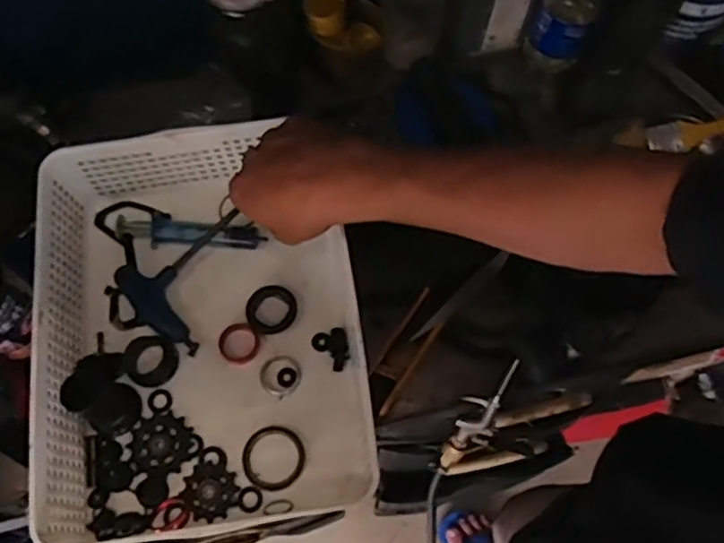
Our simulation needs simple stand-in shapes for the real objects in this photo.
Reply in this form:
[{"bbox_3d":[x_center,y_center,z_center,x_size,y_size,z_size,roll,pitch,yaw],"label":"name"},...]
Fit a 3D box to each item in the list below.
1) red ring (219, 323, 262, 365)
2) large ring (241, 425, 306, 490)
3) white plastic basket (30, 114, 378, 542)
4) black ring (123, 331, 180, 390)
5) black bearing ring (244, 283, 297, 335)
[{"bbox_3d":[-0.105,0.061,0.598,0.036,0.005,0.034,0,66,-1],"label":"red ring"},{"bbox_3d":[-0.073,0.151,0.568,0.050,0.006,0.051,0,66,-1],"label":"large ring"},{"bbox_3d":[-0.130,0.042,0.583,0.251,0.084,0.321,-7,65,-4],"label":"white plastic basket"},{"bbox_3d":[-0.182,0.075,0.595,0.045,0.017,0.044,0,66,-1],"label":"black ring"},{"bbox_3d":[-0.080,0.033,0.616,0.045,0.011,0.042,0,66,-1],"label":"black bearing ring"}]

